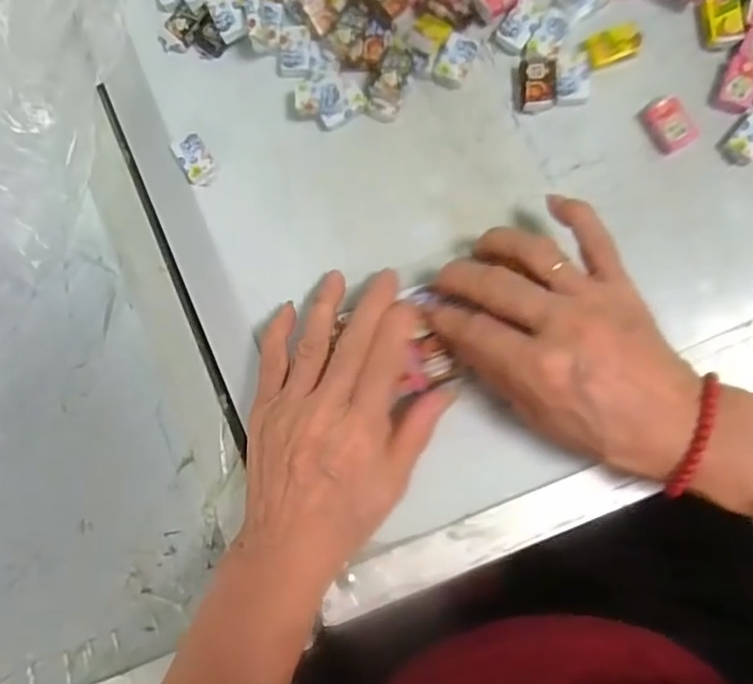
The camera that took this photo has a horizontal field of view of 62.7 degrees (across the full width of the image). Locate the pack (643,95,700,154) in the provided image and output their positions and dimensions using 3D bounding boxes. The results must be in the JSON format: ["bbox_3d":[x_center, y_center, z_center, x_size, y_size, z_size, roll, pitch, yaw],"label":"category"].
[{"bbox_3d":[0.153,-0.114,0.322,0.019,0.008,0.028,-26,83,4],"label":"pack"}]

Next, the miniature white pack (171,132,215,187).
[{"bbox_3d":[-0.102,-0.102,0.347,0.018,0.010,0.028,-27,83,4],"label":"miniature white pack"}]

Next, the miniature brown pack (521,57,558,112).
[{"bbox_3d":[0.086,-0.138,0.330,0.018,0.005,0.028,2,86,7],"label":"miniature brown pack"}]

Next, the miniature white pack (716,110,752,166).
[{"bbox_3d":[0.192,-0.106,0.317,0.018,0.005,0.030,44,91,8],"label":"miniature white pack"}]

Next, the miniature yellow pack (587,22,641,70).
[{"bbox_3d":[0.126,-0.157,0.328,0.027,0.004,0.018,-18,84,5],"label":"miniature yellow pack"}]

